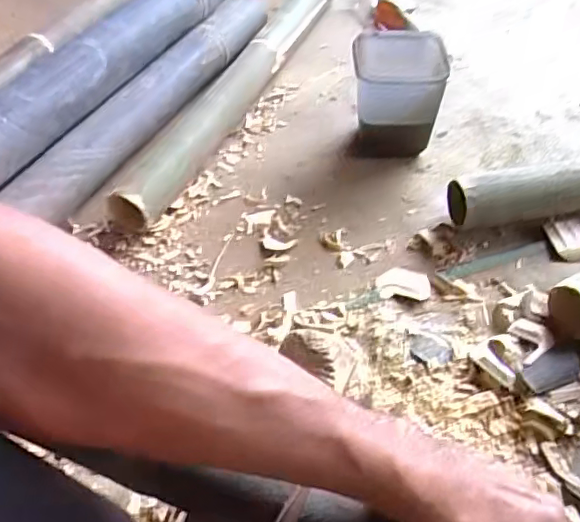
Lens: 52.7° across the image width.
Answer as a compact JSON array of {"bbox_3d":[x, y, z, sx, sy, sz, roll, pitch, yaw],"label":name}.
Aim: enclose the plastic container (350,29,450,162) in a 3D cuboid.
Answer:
[{"bbox_3d":[0.131,-0.204,0.743,0.100,0.142,0.100,-1,49,1],"label":"plastic container"}]

